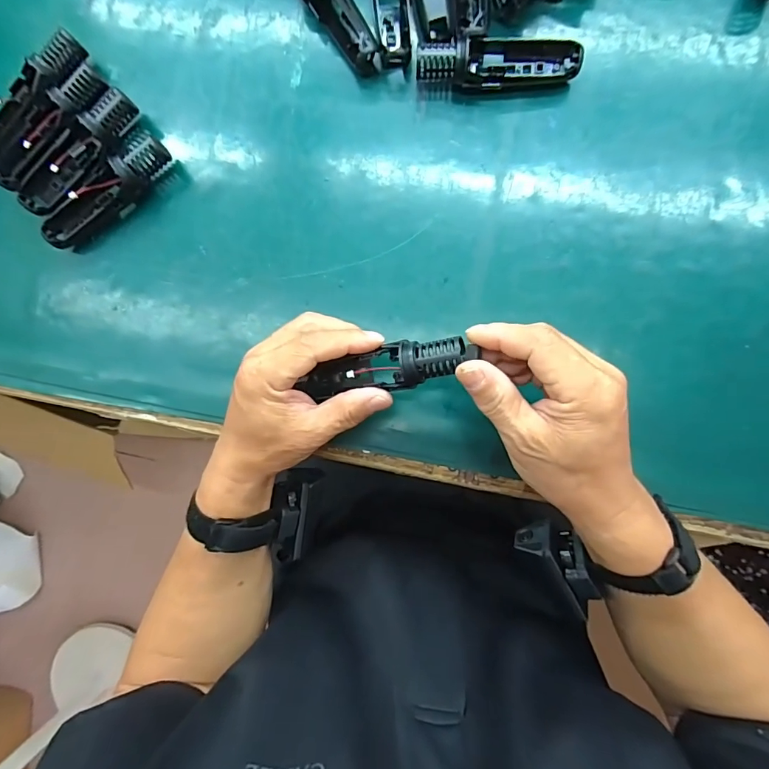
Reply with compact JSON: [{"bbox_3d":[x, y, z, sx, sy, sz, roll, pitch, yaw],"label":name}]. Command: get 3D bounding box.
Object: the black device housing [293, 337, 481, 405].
[{"bbox_3d":[-0.004,-0.009,0.290,0.137,0.025,0.029,-11,88,35],"label":"black device housing"}]

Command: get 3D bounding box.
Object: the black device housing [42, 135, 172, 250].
[{"bbox_3d":[-0.226,-0.155,0.348,0.120,0.033,0.027,-29,87,4],"label":"black device housing"}]

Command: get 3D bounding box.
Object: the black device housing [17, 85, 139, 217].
[{"bbox_3d":[-0.254,-0.192,0.353,0.122,0.034,0.025,-44,86,3],"label":"black device housing"}]

